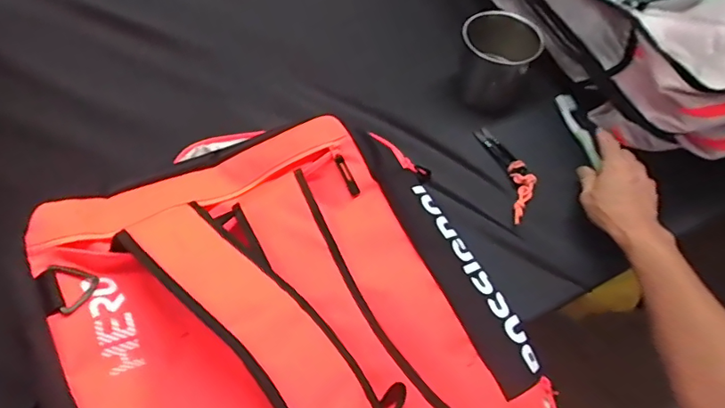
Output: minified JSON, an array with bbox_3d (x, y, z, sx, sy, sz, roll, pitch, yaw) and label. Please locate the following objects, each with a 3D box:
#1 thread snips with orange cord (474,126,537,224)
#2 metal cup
[{"bbox_3d":[0.188,-0.041,0.636,0.045,0.021,0.152,-6,58,-9],"label":"thread snips with orange cord"},{"bbox_3d":[0.186,-0.201,0.706,0.098,0.088,0.105,2,57,-3],"label":"metal cup"}]

